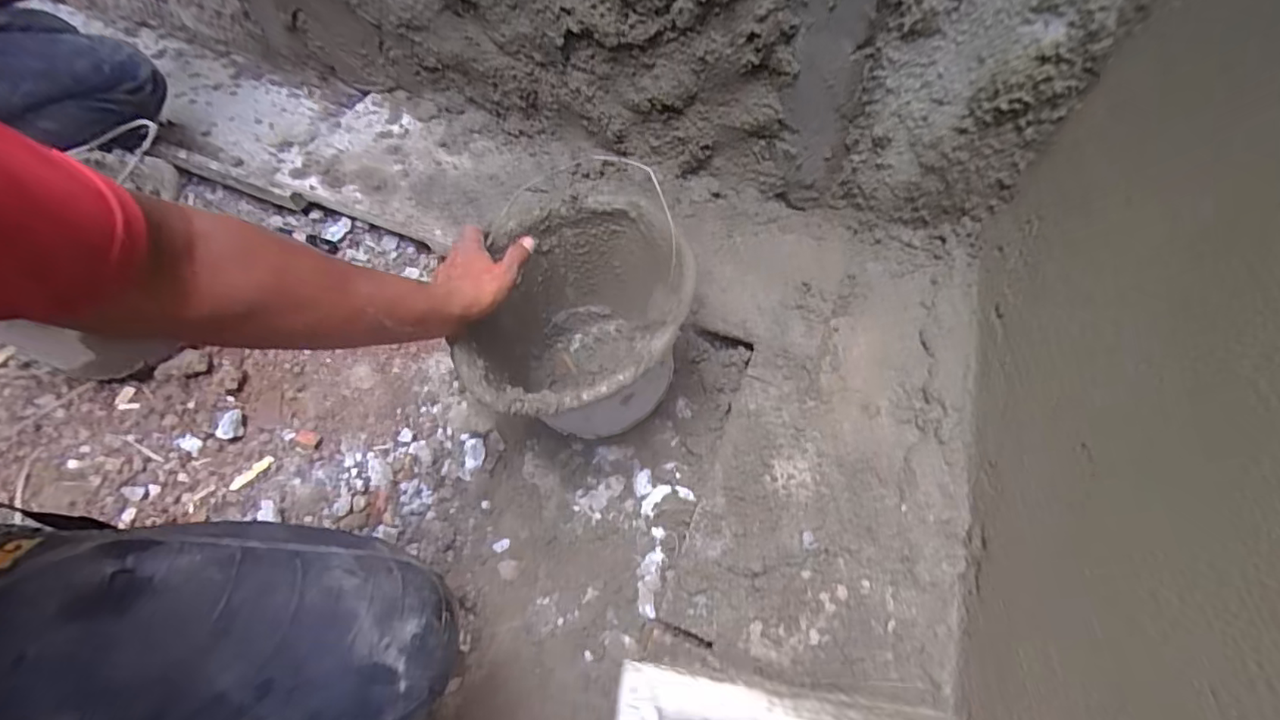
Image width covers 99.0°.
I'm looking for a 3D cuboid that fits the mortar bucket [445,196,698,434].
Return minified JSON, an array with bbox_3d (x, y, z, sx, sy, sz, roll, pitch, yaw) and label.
[{"bbox_3d":[-0.069,-0.026,0.695,0.238,0.220,0.298,9,55,5],"label":"mortar bucket"}]

